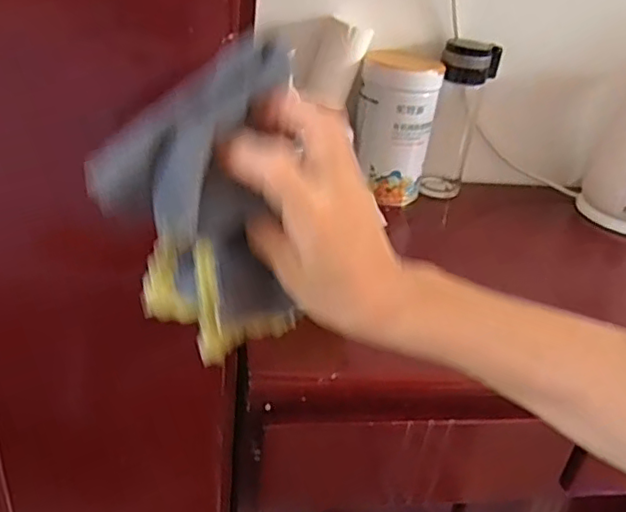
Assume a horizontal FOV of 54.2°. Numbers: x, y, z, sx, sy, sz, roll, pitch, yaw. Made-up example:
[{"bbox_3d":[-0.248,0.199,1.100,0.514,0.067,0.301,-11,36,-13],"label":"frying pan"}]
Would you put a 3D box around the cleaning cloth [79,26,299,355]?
[{"bbox_3d":[-0.062,-0.020,0.374,0.120,0.198,0.055,-23,41,-28],"label":"cleaning cloth"}]

